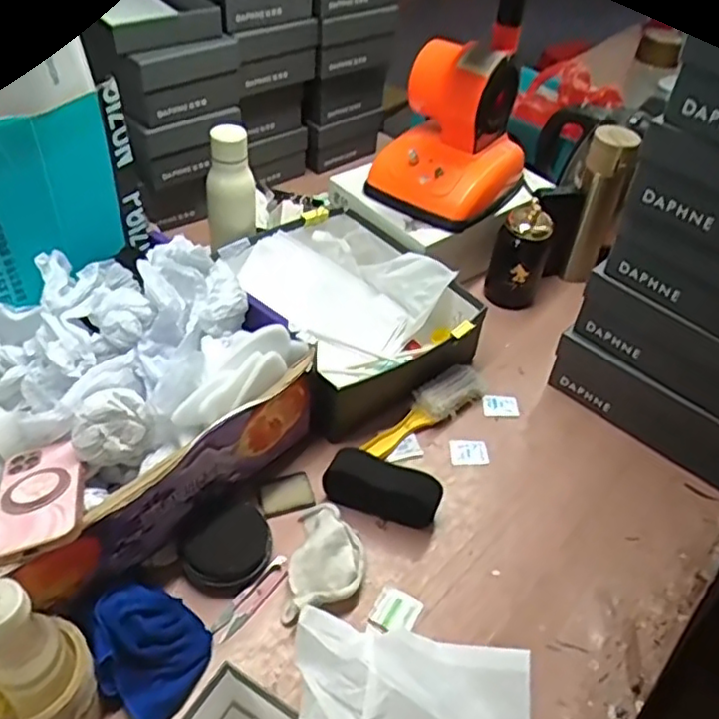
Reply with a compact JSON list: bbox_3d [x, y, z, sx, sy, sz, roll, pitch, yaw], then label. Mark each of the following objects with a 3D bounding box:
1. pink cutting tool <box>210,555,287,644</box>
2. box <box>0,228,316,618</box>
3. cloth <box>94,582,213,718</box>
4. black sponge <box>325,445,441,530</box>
[{"bbox_3d":[-0.108,0.237,0.683,0.027,0.009,0.098,29,49,22],"label":"pink cutting tool"},{"bbox_3d":[-0.285,0.038,0.700,0.309,0.183,0.373,30,49,23],"label":"box"},{"bbox_3d":[-0.195,0.254,0.616,0.110,0.054,0.104,26,48,20],"label":"cloth"},{"bbox_3d":[0.024,0.143,0.753,0.126,0.070,0.033,15,45,10],"label":"black sponge"}]

